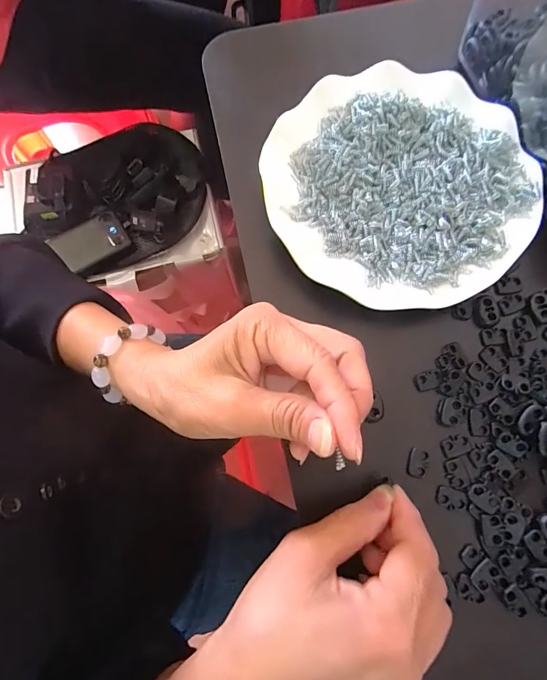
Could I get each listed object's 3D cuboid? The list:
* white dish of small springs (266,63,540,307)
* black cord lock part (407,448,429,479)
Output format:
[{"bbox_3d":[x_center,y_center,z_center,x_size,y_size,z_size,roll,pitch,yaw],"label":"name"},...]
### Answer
[{"bbox_3d":[0.084,-0.108,0.268,0.173,0.017,0.175,-30,79,-5],"label":"white dish of small springs"},{"bbox_3d":[0.092,0.079,0.246,0.011,0.004,0.017,17,79,4],"label":"black cord lock part"}]

